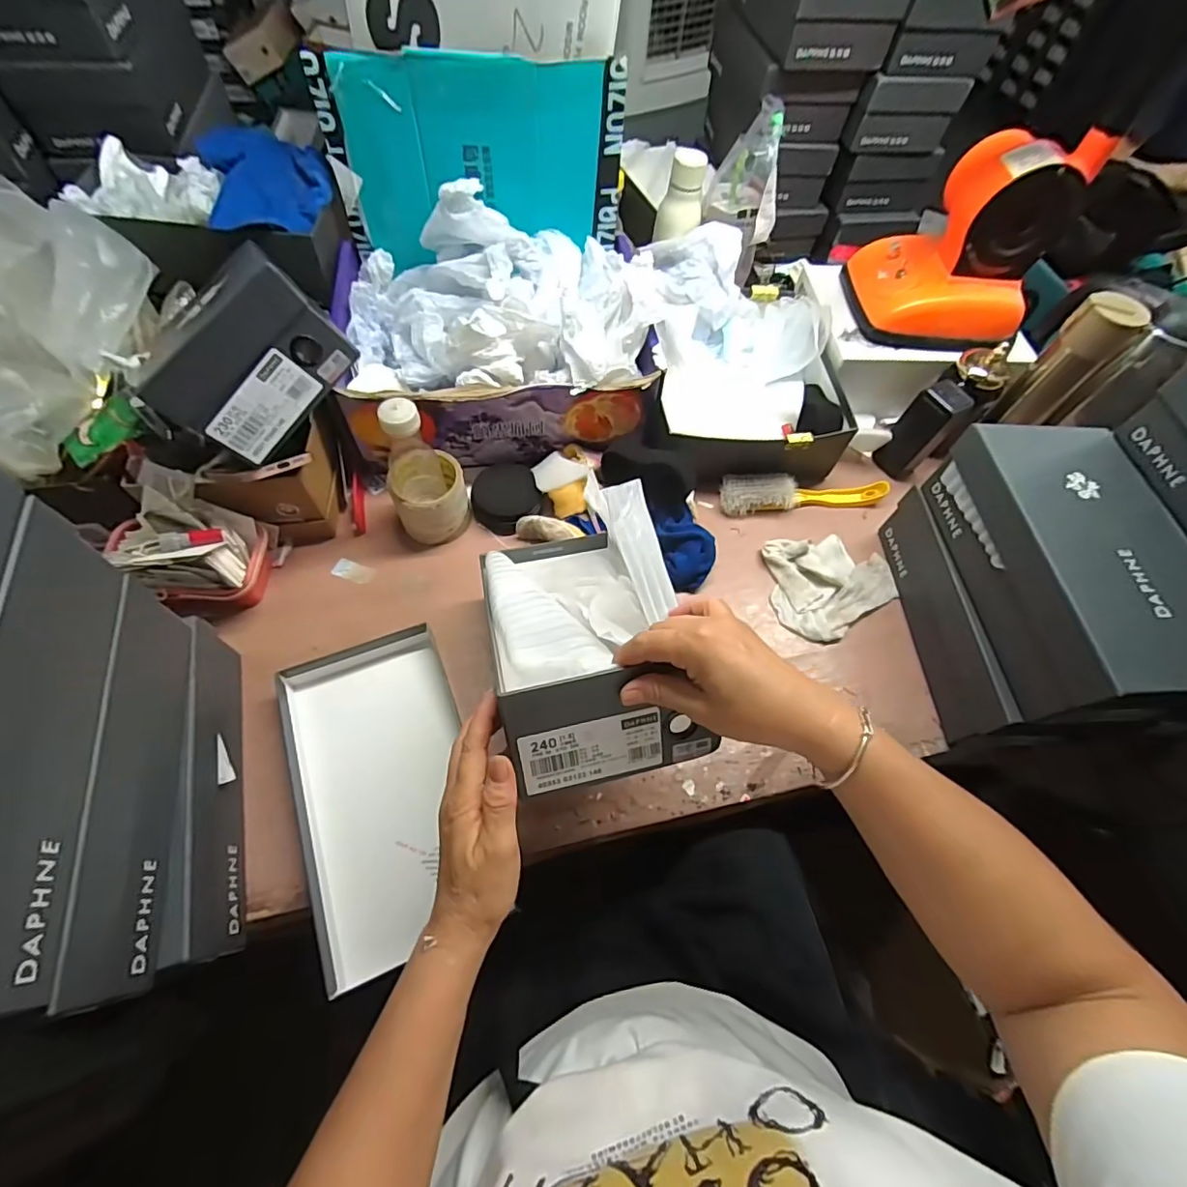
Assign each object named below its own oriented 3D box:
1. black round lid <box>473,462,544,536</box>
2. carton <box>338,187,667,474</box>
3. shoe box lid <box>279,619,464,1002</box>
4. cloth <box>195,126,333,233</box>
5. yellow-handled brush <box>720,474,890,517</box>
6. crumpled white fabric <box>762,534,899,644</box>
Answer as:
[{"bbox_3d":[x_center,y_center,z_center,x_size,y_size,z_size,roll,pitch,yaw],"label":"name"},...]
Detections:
[{"bbox_3d":[-0.115,-0.124,0.705,0.085,0.033,0.088,2,62,-3],"label":"black round lid"},{"bbox_3d":[-0.130,-0.352,0.716,0.391,0.200,0.317,-10,63,-9],"label":"carton"},{"bbox_3d":[-0.205,0.191,0.541,0.159,0.044,0.299,-18,65,-13],"label":"shoe box lid"},{"bbox_3d":[-0.400,-0.510,0.665,0.135,0.029,0.140,-10,83,-21],"label":"cloth"},{"bbox_3d":[0.292,-0.136,0.748,0.230,0.039,0.051,0,62,-4],"label":"yellow-handled brush"},{"bbox_3d":[0.309,-0.011,0.689,0.161,0.027,0.139,-4,62,-6],"label":"crumpled white fabric"}]

